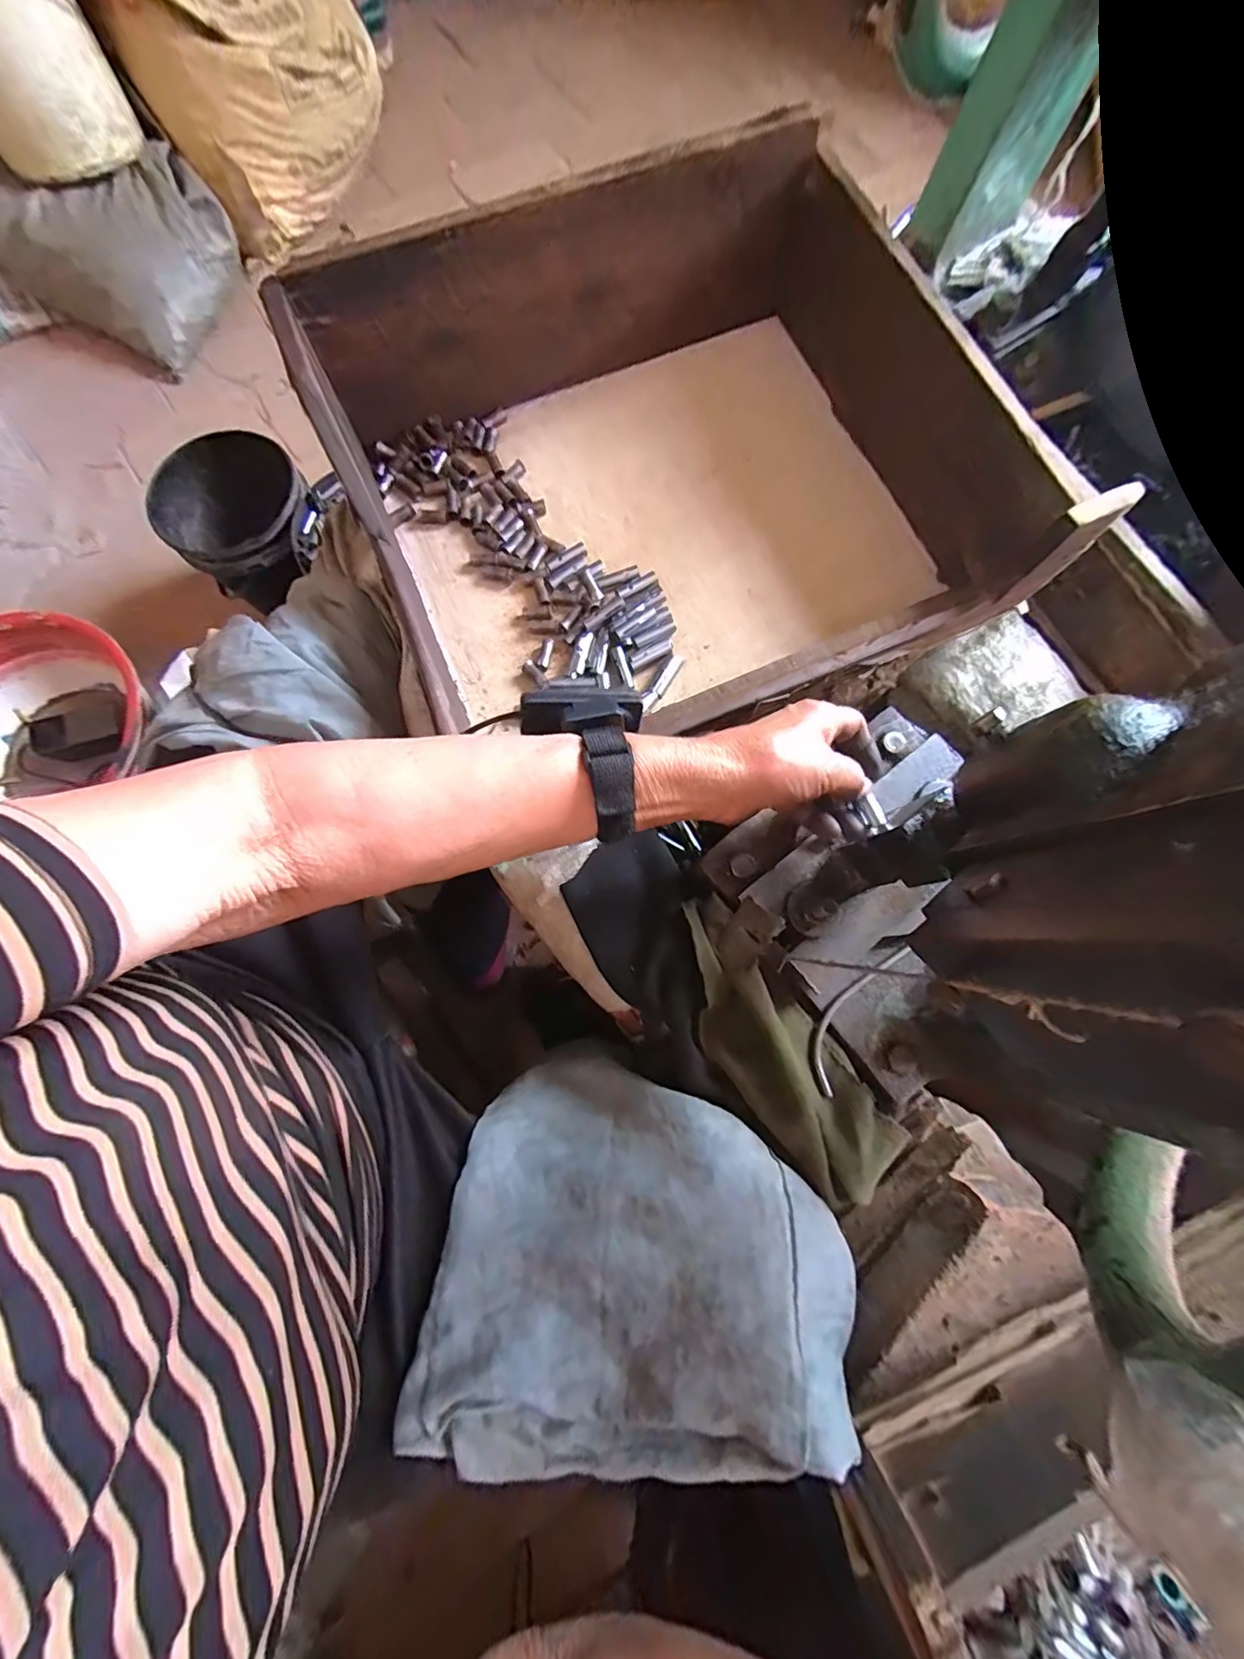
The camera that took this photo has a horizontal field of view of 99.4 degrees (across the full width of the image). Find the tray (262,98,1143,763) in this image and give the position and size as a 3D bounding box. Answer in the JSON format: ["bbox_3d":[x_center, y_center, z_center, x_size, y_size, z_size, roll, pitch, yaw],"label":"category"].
[{"bbox_3d":[0.047,-0.280,0.411,0.466,0.154,0.401,-22,79,-6],"label":"tray"}]

